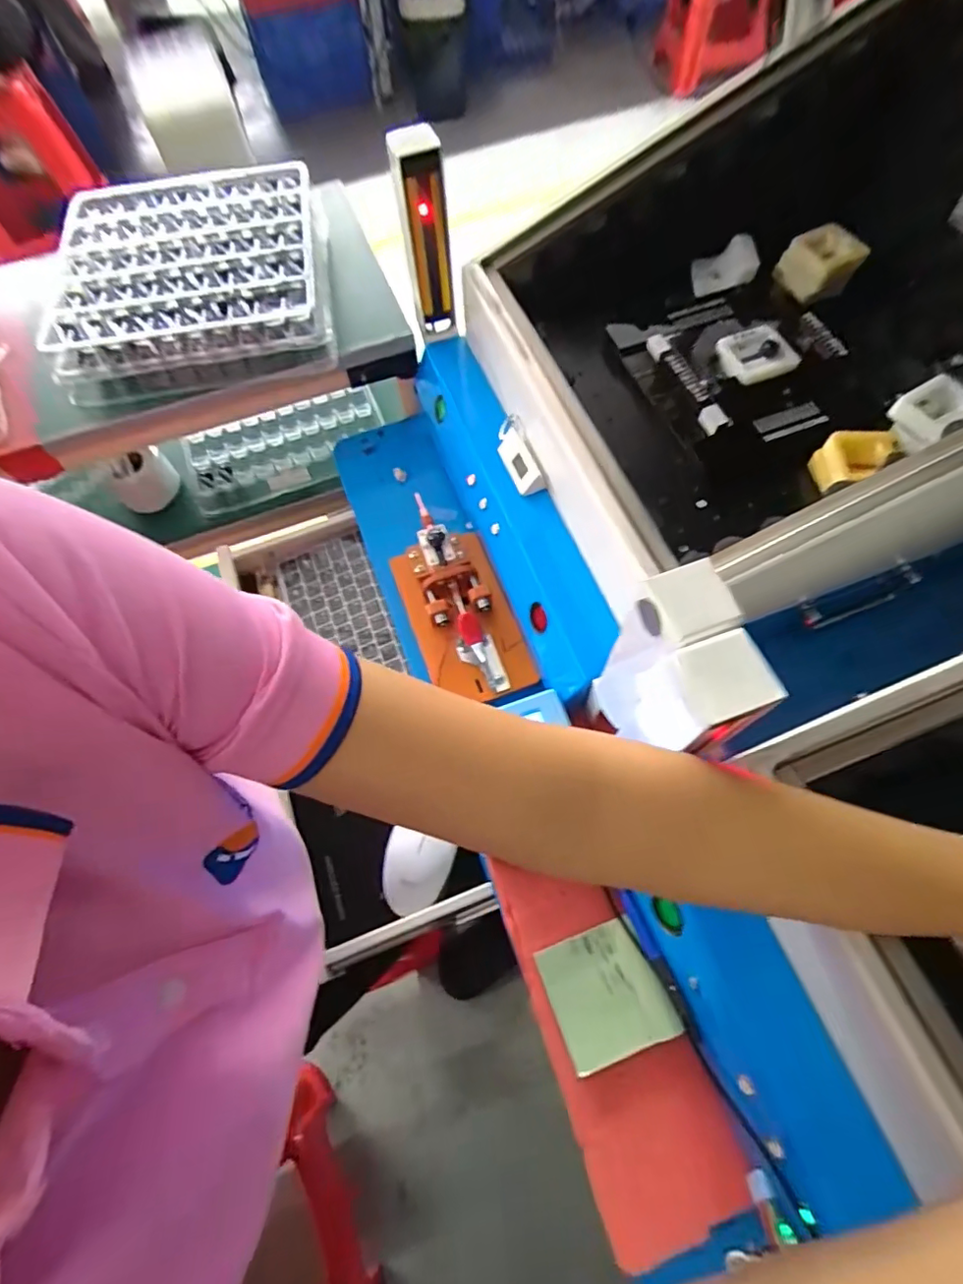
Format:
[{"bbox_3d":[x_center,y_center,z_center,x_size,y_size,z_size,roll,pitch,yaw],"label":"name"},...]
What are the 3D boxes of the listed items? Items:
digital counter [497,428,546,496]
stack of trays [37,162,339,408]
[{"bbox_3d":[0.033,-0.156,0.482,0.021,0.019,0.063,-20,66,-7],"label":"digital counter"},{"bbox_3d":[-0.288,-0.366,0.556,0.267,0.053,0.260,-15,66,-5],"label":"stack of trays"}]

